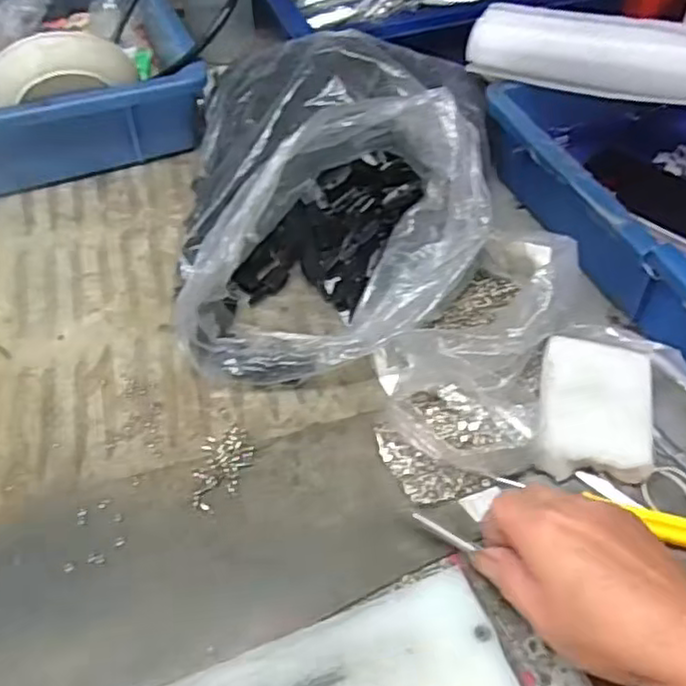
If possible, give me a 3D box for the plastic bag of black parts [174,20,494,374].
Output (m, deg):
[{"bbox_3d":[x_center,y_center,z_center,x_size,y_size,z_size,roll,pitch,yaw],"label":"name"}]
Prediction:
[{"bbox_3d":[-0.017,-0.114,0.482,0.194,0.131,0.265,-3,49,-4],"label":"plastic bag of black parts"}]

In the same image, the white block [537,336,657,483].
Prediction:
[{"bbox_3d":[0.149,0.038,0.406,0.061,0.025,0.083,8,50,6],"label":"white block"}]

